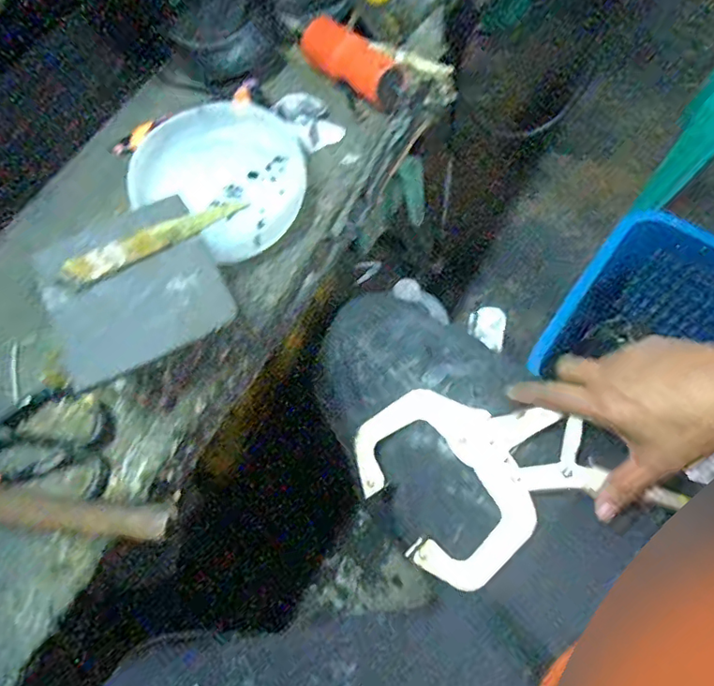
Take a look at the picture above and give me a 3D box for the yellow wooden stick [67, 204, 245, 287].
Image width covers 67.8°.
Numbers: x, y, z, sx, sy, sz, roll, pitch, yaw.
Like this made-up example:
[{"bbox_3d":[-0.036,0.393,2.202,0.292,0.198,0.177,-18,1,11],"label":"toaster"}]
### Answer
[{"bbox_3d":[-0.143,-0.077,0.385,0.133,0.010,0.021,-30,67,-24],"label":"yellow wooden stick"}]

